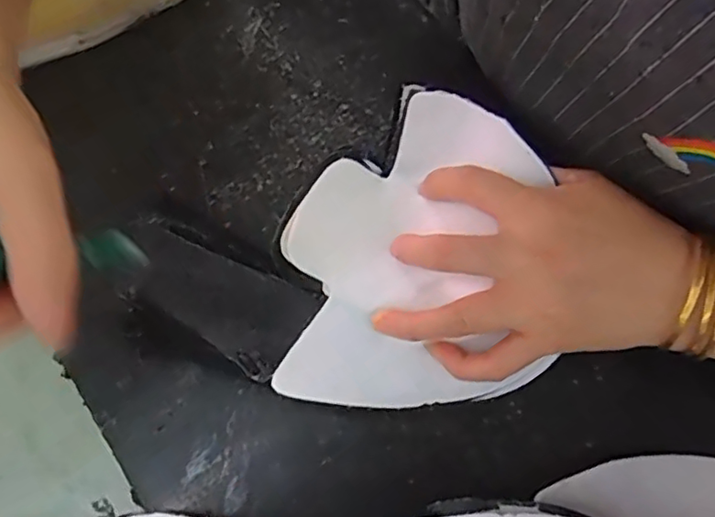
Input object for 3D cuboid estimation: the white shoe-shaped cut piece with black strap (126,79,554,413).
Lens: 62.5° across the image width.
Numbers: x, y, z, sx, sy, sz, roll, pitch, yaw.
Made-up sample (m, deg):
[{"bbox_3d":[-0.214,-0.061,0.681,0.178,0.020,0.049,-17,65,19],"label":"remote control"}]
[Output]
[{"bbox_3d":[-0.003,0.006,0.291,0.193,0.054,0.162,-25,72,-9],"label":"white shoe-shaped cut piece with black strap"}]

